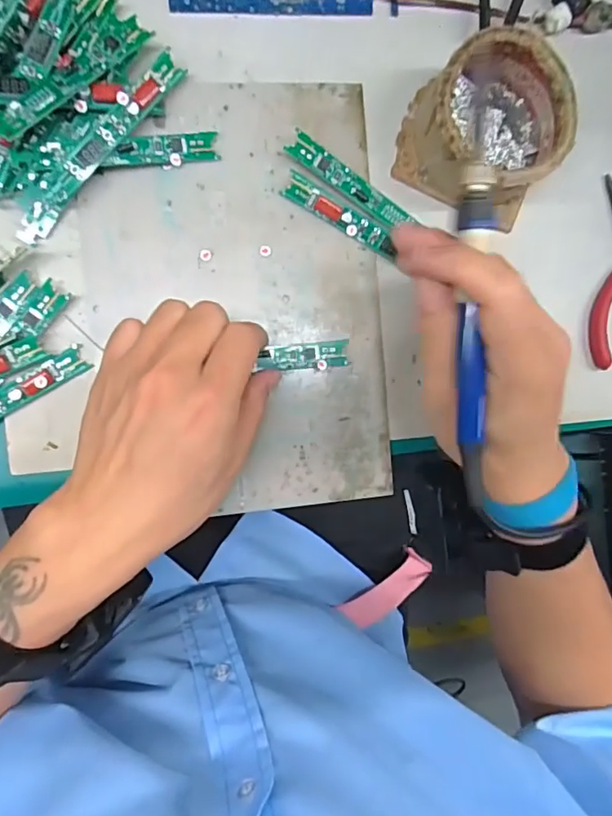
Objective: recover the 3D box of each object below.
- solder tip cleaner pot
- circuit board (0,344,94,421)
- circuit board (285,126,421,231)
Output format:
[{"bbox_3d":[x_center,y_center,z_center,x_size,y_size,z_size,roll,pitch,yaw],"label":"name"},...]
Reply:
[{"bbox_3d":[0.108,-0.168,0.315,0.087,0.044,0.086,0,91,-9],"label":"solder tip cleaner pot"},{"bbox_3d":[-0.172,-0.003,0.293,0.103,0.012,0.019,-31,96,-7],"label":"circuit board"},{"bbox_3d":[0.027,-0.134,0.320,0.084,0.004,0.016,32,87,-11],"label":"circuit board"}]

